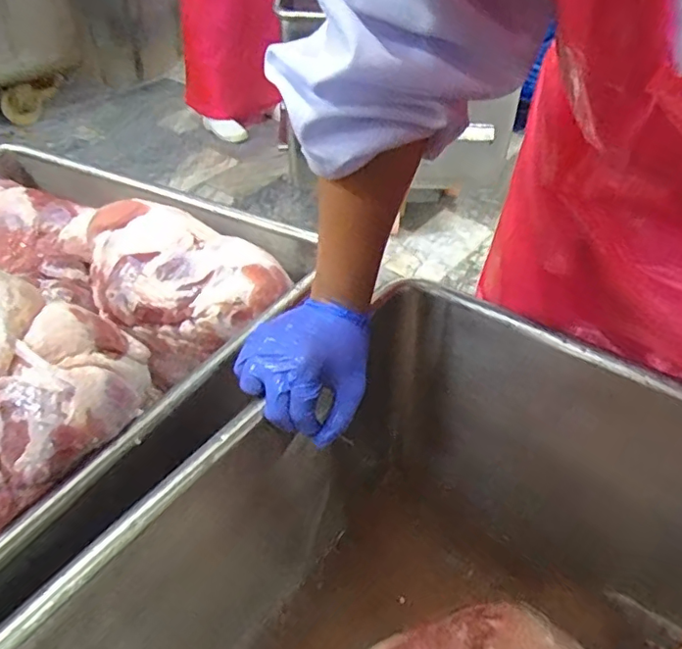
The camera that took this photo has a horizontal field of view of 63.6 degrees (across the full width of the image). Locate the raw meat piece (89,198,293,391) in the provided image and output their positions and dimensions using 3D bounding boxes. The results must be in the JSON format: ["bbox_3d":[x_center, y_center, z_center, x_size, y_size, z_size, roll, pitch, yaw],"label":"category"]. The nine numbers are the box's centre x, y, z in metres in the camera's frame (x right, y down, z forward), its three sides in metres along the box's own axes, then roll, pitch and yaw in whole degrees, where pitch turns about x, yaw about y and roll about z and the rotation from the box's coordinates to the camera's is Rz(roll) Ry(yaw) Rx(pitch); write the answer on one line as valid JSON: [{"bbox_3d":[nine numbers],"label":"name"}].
[{"bbox_3d":[-0.197,-0.050,0.680,0.284,0.118,0.178,30,51,28],"label":"raw meat piece"}]

